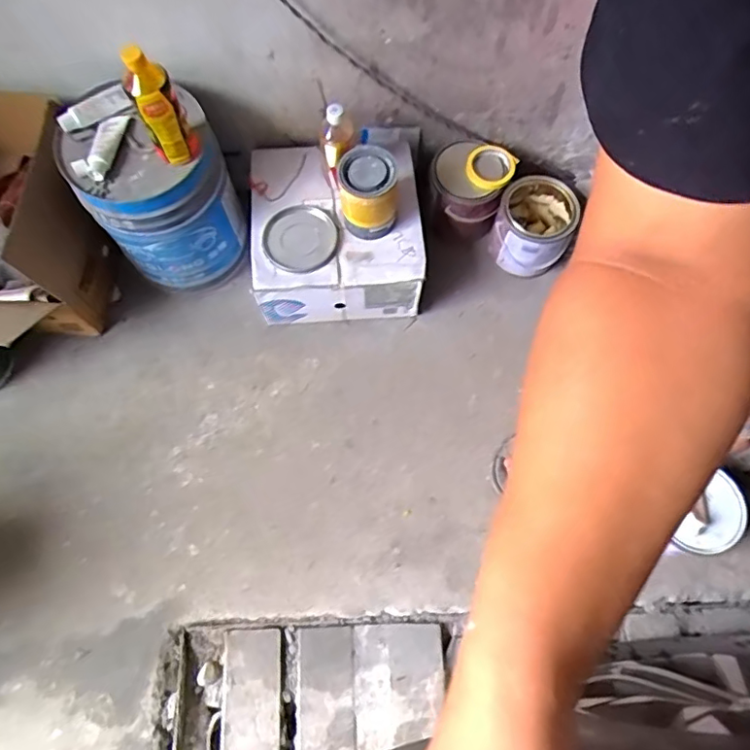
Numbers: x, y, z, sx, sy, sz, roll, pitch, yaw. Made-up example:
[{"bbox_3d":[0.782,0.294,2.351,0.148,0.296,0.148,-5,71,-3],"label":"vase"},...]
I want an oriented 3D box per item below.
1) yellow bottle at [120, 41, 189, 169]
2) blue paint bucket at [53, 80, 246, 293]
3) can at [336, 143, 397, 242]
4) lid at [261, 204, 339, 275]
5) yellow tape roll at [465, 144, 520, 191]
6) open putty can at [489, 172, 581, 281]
[{"bbox_3d":[-0.337,-0.421,0.853,0.063,0.222,0.057,-25,72,-8],"label":"yellow bottle"},{"bbox_3d":[-0.417,-0.360,1.117,0.265,0.349,0.251,-18,70,-7],"label":"blue paint bucket"},{"bbox_3d":[-0.013,-0.342,1.058,0.107,0.151,0.113,-8,69,-3],"label":"can"},{"bbox_3d":[-0.149,-0.272,1.114,0.144,0.015,0.152,0,69,0],"label":"lid"},{"bbox_3d":[0.242,-0.435,1.168,0.101,0.035,0.115,22,71,8],"label":"yellow tape roll"},{"bbox_3d":[0.345,-0.321,1.225,0.160,0.155,0.167,0,71,0],"label":"open putty can"}]

